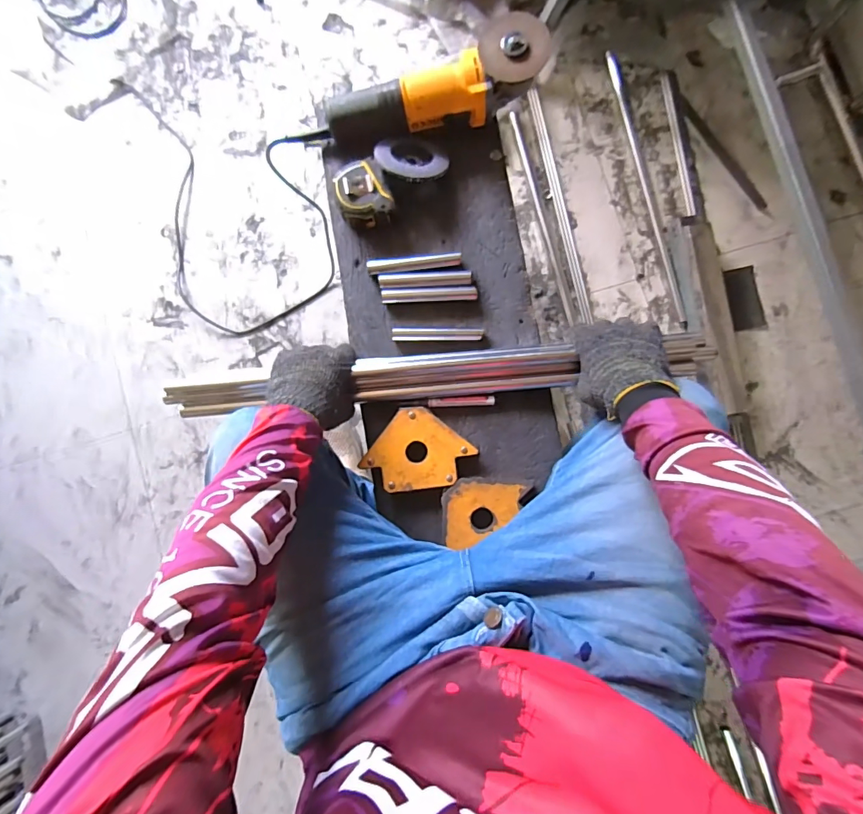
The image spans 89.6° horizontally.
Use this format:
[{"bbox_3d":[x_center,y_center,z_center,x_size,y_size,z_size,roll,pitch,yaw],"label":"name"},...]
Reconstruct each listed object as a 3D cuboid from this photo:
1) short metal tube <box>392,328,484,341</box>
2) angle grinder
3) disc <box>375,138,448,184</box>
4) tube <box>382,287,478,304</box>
[{"bbox_3d":[0.008,-0.095,0.570,0.117,0.015,0.015,0,86,2],"label":"short metal tube"},{"bbox_3d":[-0.011,-0.397,0.558,0.318,0.079,0.071,-11,86,14],"label":"angle grinder"},{"bbox_3d":[-0.027,-0.321,0.566,0.095,0.009,0.078,11,62,-3],"label":"disc"},{"bbox_3d":[-0.003,-0.150,0.578,0.124,0.014,0.019,-3,86,1],"label":"tube"}]

